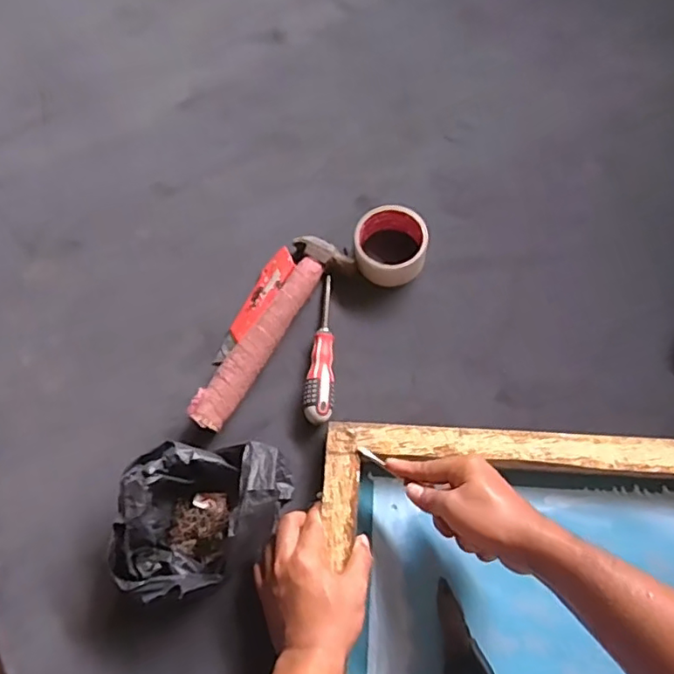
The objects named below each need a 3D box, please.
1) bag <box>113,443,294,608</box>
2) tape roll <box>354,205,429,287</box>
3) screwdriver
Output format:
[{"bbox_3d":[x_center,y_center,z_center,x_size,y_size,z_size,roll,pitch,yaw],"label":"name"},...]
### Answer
[{"bbox_3d":[-0.131,0.177,0.571,0.169,0.108,0.141,1,68,3],"label":"bag"},{"bbox_3d":[0.065,-0.110,0.702,0.085,0.048,0.083,-1,68,2],"label":"tape roll"},{"bbox_3d":[-0.016,0.011,0.677,0.033,0.029,0.181,3,69,4],"label":"screwdriver"}]

